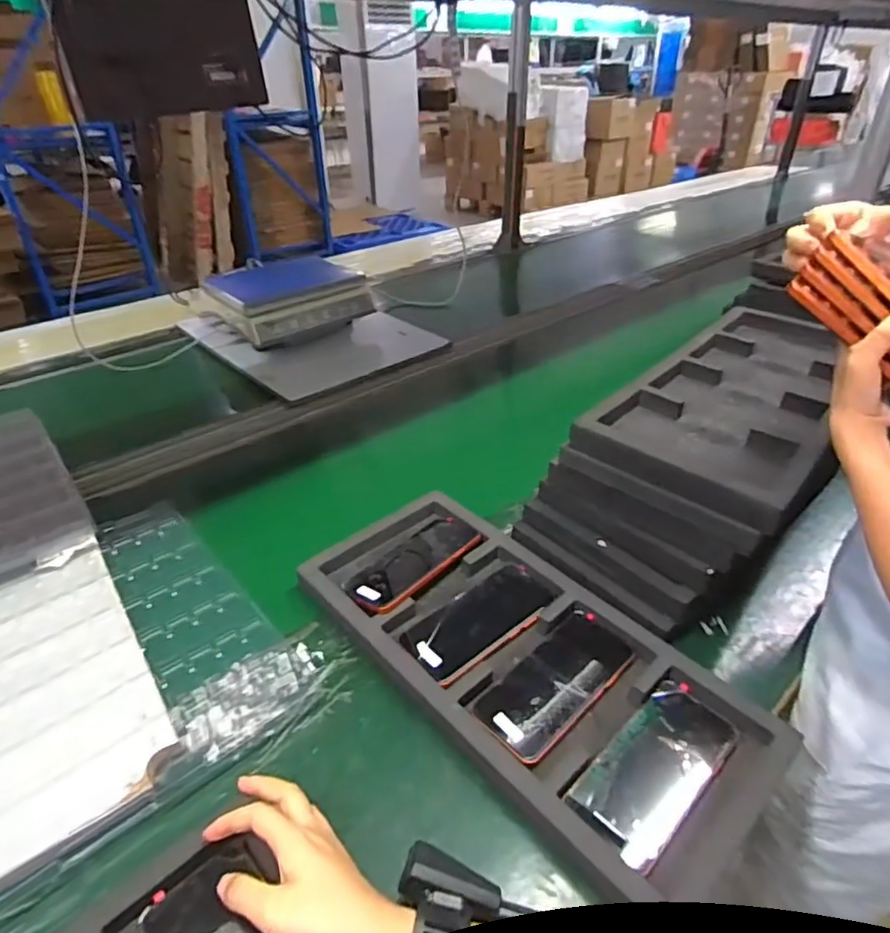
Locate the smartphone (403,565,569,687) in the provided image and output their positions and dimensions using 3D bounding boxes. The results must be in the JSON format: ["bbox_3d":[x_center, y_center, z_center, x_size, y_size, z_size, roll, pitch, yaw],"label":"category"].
[{"bbox_3d":[0.042,0.163,0.645,0.177,0.013,0.083,-27,42,-33],"label":"smartphone"}]

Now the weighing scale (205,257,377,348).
[{"bbox_3d":[-0.363,-0.374,1.364,0.313,0.129,0.313,-29,43,-35],"label":"weighing scale"}]

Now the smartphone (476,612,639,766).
[{"bbox_3d":[0.110,0.211,0.590,0.179,0.014,0.081,-28,42,-33],"label":"smartphone"}]

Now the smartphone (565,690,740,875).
[{"bbox_3d":[0.182,0.257,0.516,0.166,0.012,0.081,-28,43,-34],"label":"smartphone"}]

